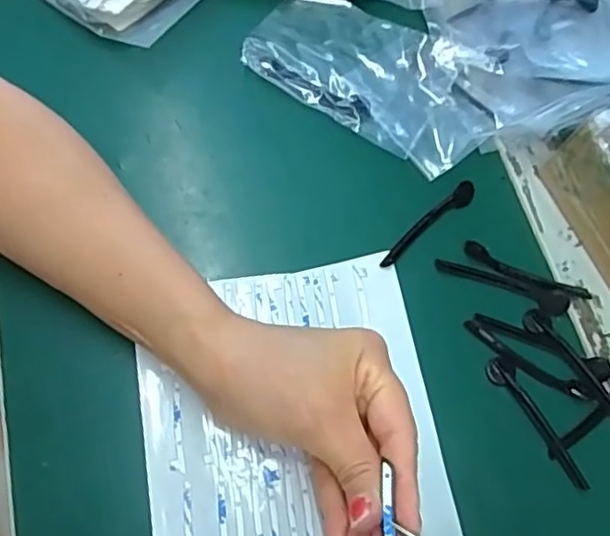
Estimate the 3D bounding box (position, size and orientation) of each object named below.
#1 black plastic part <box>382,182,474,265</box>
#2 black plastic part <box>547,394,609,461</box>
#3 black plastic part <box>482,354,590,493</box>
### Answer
[{"bbox_3d":[0.070,-0.024,0.354,0.072,0.004,0.011,-39,76,-18],"label":"black plastic part"},{"bbox_3d":[0.152,0.072,0.322,0.072,0.006,0.011,-39,76,-18],"label":"black plastic part"},{"bbox_3d":[0.117,0.079,0.320,0.014,0.004,0.074,-25,72,-14],"label":"black plastic part"}]

